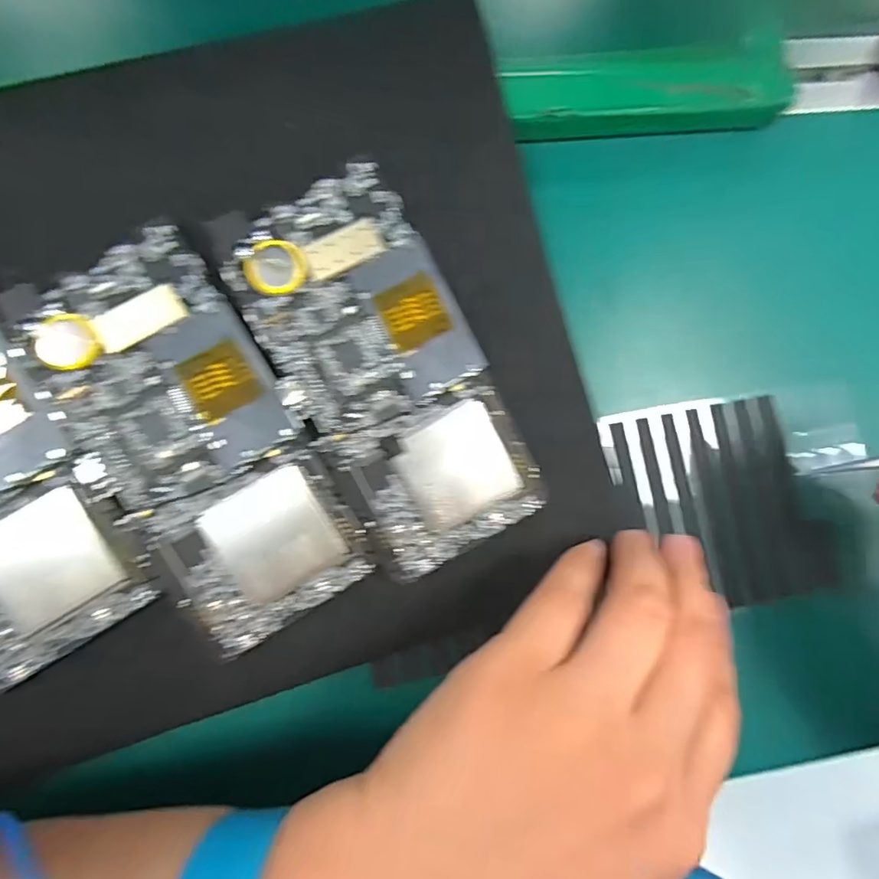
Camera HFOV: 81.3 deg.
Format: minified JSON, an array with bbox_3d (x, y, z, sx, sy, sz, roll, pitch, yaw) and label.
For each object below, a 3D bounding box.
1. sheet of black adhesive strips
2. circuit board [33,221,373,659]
[{"bbox_3d":[0.135,0.026,0.232,0.110,0.004,0.091,-9,83,-6],"label":"sheet of black adhesive strips"},{"bbox_3d":[-0.089,0.002,0.190,0.065,0.010,0.146,-31,86,-8],"label":"circuit board"}]

